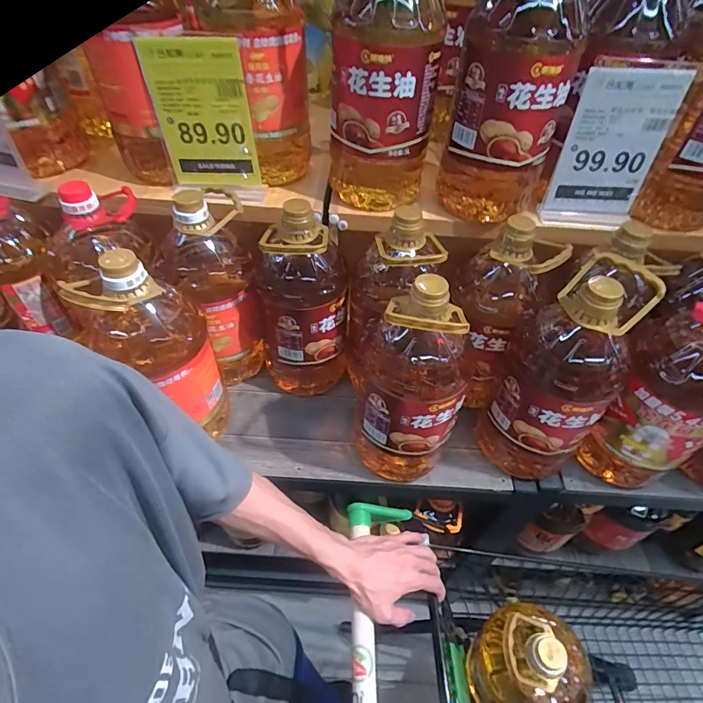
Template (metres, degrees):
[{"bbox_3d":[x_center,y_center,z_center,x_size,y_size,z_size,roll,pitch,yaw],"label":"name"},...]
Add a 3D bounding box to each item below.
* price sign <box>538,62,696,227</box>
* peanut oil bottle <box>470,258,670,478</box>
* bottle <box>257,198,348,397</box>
[{"bbox_3d":[0.396,-0.304,0.657,0.145,0.219,0.017,4,40,1],"label":"price sign"},{"bbox_3d":[0.293,0.042,0.627,0.150,0.339,0.138,29,51,25],"label":"peanut oil bottle"},{"bbox_3d":[-0.083,-0.081,0.722,0.145,0.332,0.139,-3,45,-4],"label":"bottle"}]

